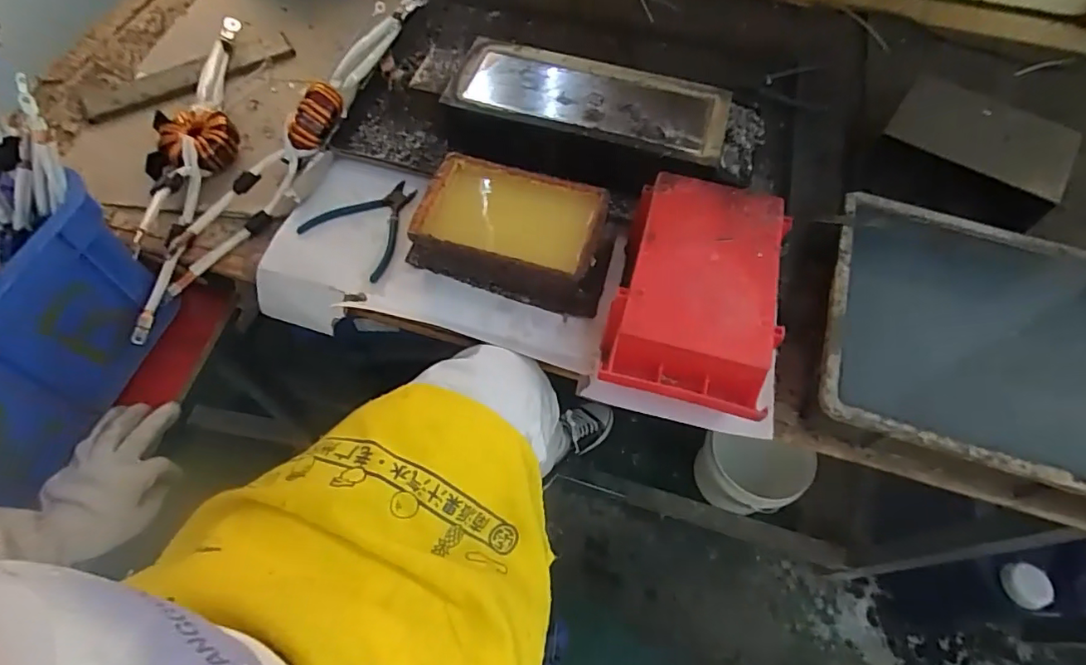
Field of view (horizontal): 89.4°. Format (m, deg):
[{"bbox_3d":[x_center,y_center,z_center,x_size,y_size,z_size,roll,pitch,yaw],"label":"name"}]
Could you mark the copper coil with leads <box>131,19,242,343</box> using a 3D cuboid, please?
[{"bbox_3d":[-0.490,-0.301,0.765,0.123,0.052,0.458,-9,61,-7],"label":"copper coil with leads"}]

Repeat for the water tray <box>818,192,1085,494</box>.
[{"bbox_3d":[0.519,0.029,0.576,0.439,0.060,0.291,18,62,8],"label":"water tray"}]

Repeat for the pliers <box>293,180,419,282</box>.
[{"bbox_3d":[-0.211,-0.138,0.689,0.134,0.011,0.134,34,65,16],"label":"pliers"}]

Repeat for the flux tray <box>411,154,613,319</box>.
[{"bbox_3d":[-0.030,-0.120,0.644,0.225,0.064,0.141,18,62,8],"label":"flux tray"}]

